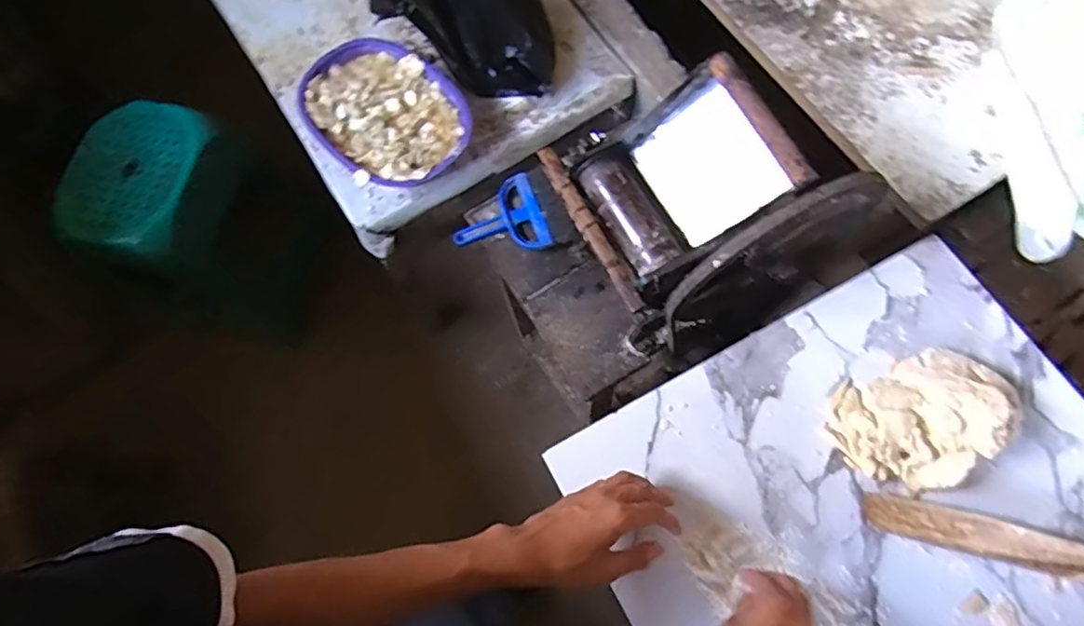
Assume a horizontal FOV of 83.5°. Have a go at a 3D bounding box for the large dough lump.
[{"bbox_3d":[0.370,0.101,0.580,0.162,0.047,0.116,-18,70,-6],"label":"large dough lump"}]

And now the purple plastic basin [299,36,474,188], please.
[{"bbox_3d":[-0.261,-0.336,1.020,0.220,0.060,0.298,-35,73,-12],"label":"purple plastic basin"}]

